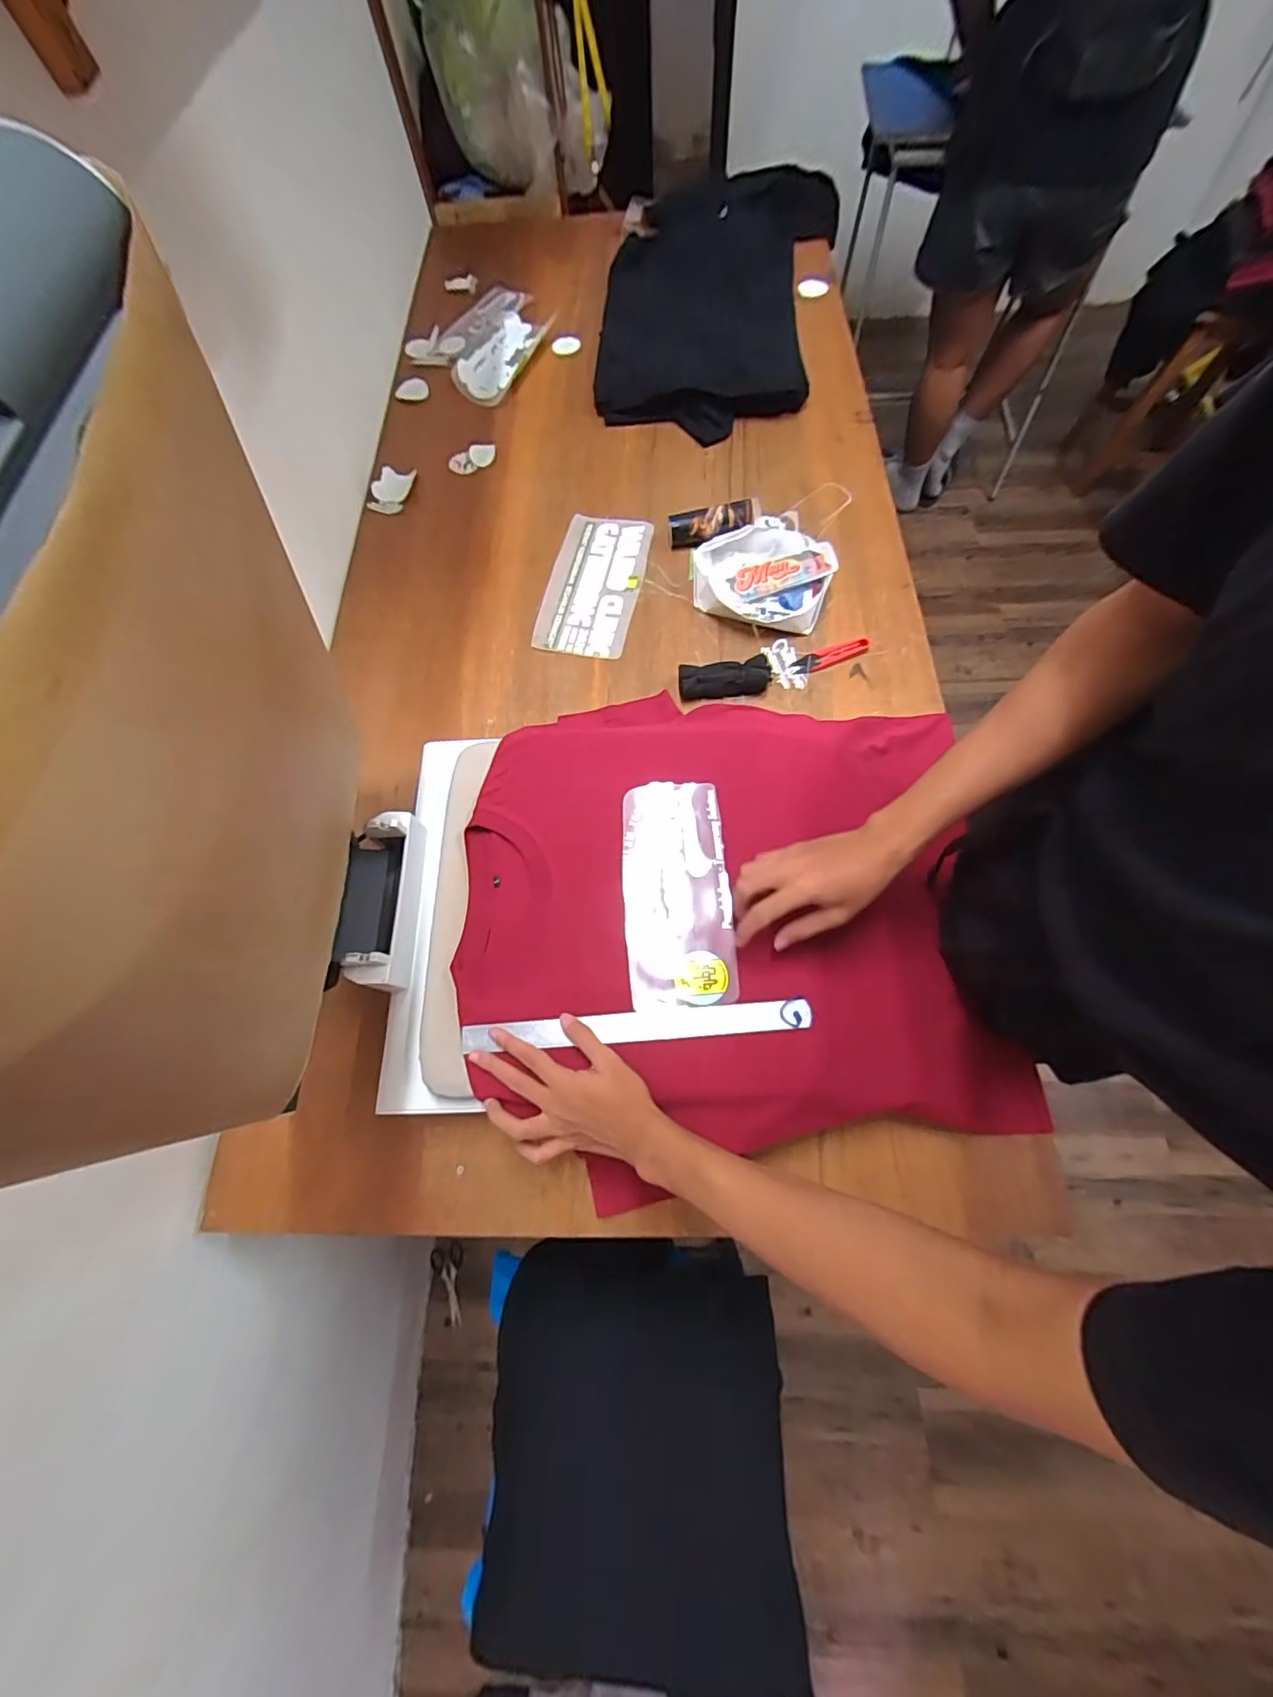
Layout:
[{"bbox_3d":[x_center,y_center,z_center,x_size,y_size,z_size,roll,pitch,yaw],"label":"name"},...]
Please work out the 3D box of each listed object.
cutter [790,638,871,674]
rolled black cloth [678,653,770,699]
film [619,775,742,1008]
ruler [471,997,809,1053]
[{"bbox_3d":[0.283,-0.280,0.794,0.123,0.006,0.026,-21,69,-3],"label":"cutter"},{"bbox_3d":[0.122,-0.239,0.768,0.124,0.033,0.044,-7,69,2],"label":"rolled black cloth"},{"bbox_3d":[0.042,0.041,0.571,0.107,0.008,0.237,-4,69,0],"label":"film"},{"bbox_3d":[0.000,0.170,0.522,0.327,0.006,0.028,-5,79,1],"label":"ruler"}]

